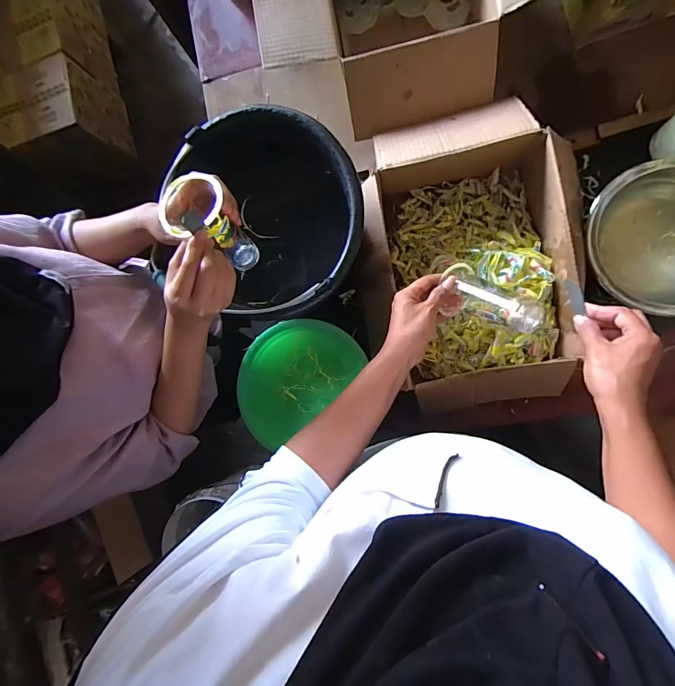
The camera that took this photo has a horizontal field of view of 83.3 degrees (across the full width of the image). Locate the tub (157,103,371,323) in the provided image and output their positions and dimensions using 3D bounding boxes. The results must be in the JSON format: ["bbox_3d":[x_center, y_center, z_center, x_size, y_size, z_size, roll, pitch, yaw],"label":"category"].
[{"bbox_3d":[-0.078,-0.179,0.610,0.268,0.252,0.260,19,93,9],"label":"tub"}]

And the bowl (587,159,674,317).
[{"bbox_3d":[0.490,-0.152,0.576,0.204,0.085,0.219,0,90,10],"label":"bowl"}]

